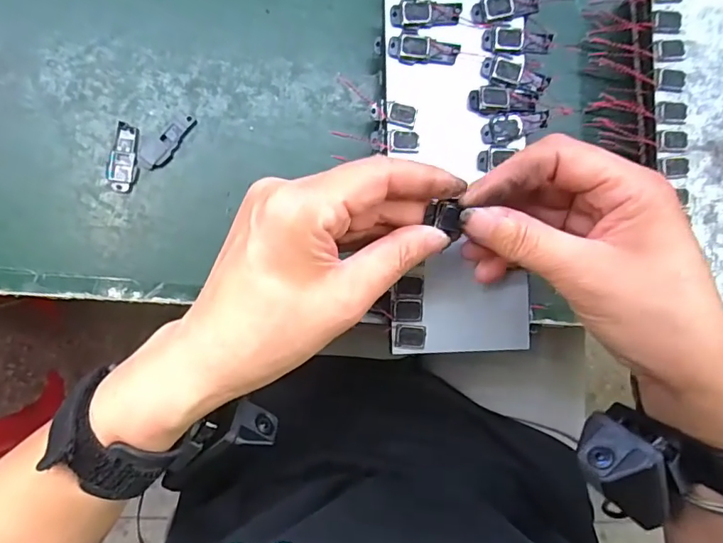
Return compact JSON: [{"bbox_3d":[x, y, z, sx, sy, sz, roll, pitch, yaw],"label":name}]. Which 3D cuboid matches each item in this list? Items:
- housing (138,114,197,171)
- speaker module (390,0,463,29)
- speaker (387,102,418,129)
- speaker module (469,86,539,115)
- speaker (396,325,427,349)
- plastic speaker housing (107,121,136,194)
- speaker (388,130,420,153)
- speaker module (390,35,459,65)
[{"bbox_3d":[-0.115,-0.078,0.300,0.040,0.004,0.015,-45,94,-4],"label":"housing"},{"bbox_3d":[0.037,-0.146,0.284,0.040,0.004,0.015,-5,91,-6],"label":"speaker module"},{"bbox_3d":[0.023,-0.088,0.286,0.016,0.004,0.012,12,89,-6],"label":"speaker"},{"bbox_3d":[0.081,-0.098,0.290,0.039,0.004,0.016,3,90,-6],"label":"speaker module"},{"bbox_3d":[0.028,0.037,0.287,0.018,0.004,0.014,7,90,-6],"label":"speaker"},{"bbox_3d":[-0.141,-0.067,0.297,0.015,0.004,0.040,11,89,-6],"label":"plastic speaker housing"},{"bbox_3d":[0.024,-0.074,0.285,0.018,0.004,0.012,1,90,-6],"label":"speaker"},{"bbox_3d":[0.036,-0.126,0.285,0.039,0.004,0.016,-2,91,-6],"label":"speaker module"}]

